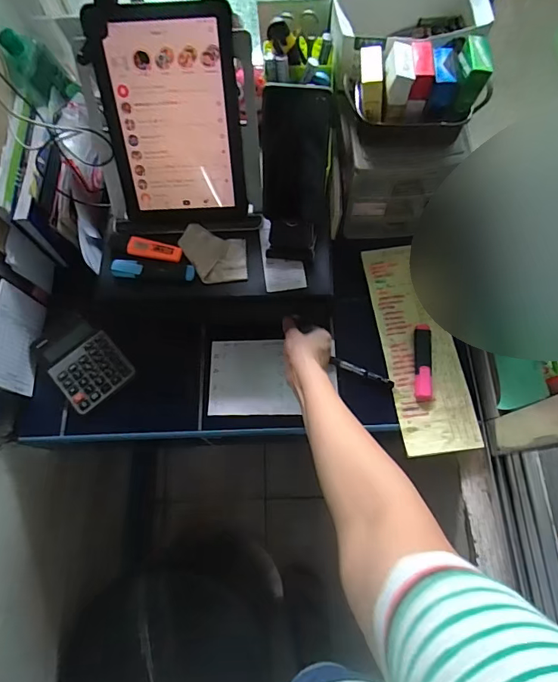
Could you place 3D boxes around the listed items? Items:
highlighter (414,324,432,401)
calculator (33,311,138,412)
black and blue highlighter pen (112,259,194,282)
[{"bbox_3d":[0.218,0.029,0.664,0.026,0.011,0.118,5,70,4],"label":"highlighter"},{"bbox_3d":[-0.299,0.028,0.671,0.100,0.017,0.140,-42,73,-13],"label":"calculator"},{"bbox_3d":[-0.175,-0.099,0.617,0.112,0.012,0.027,1,69,3],"label":"black and blue highlighter pen"}]

